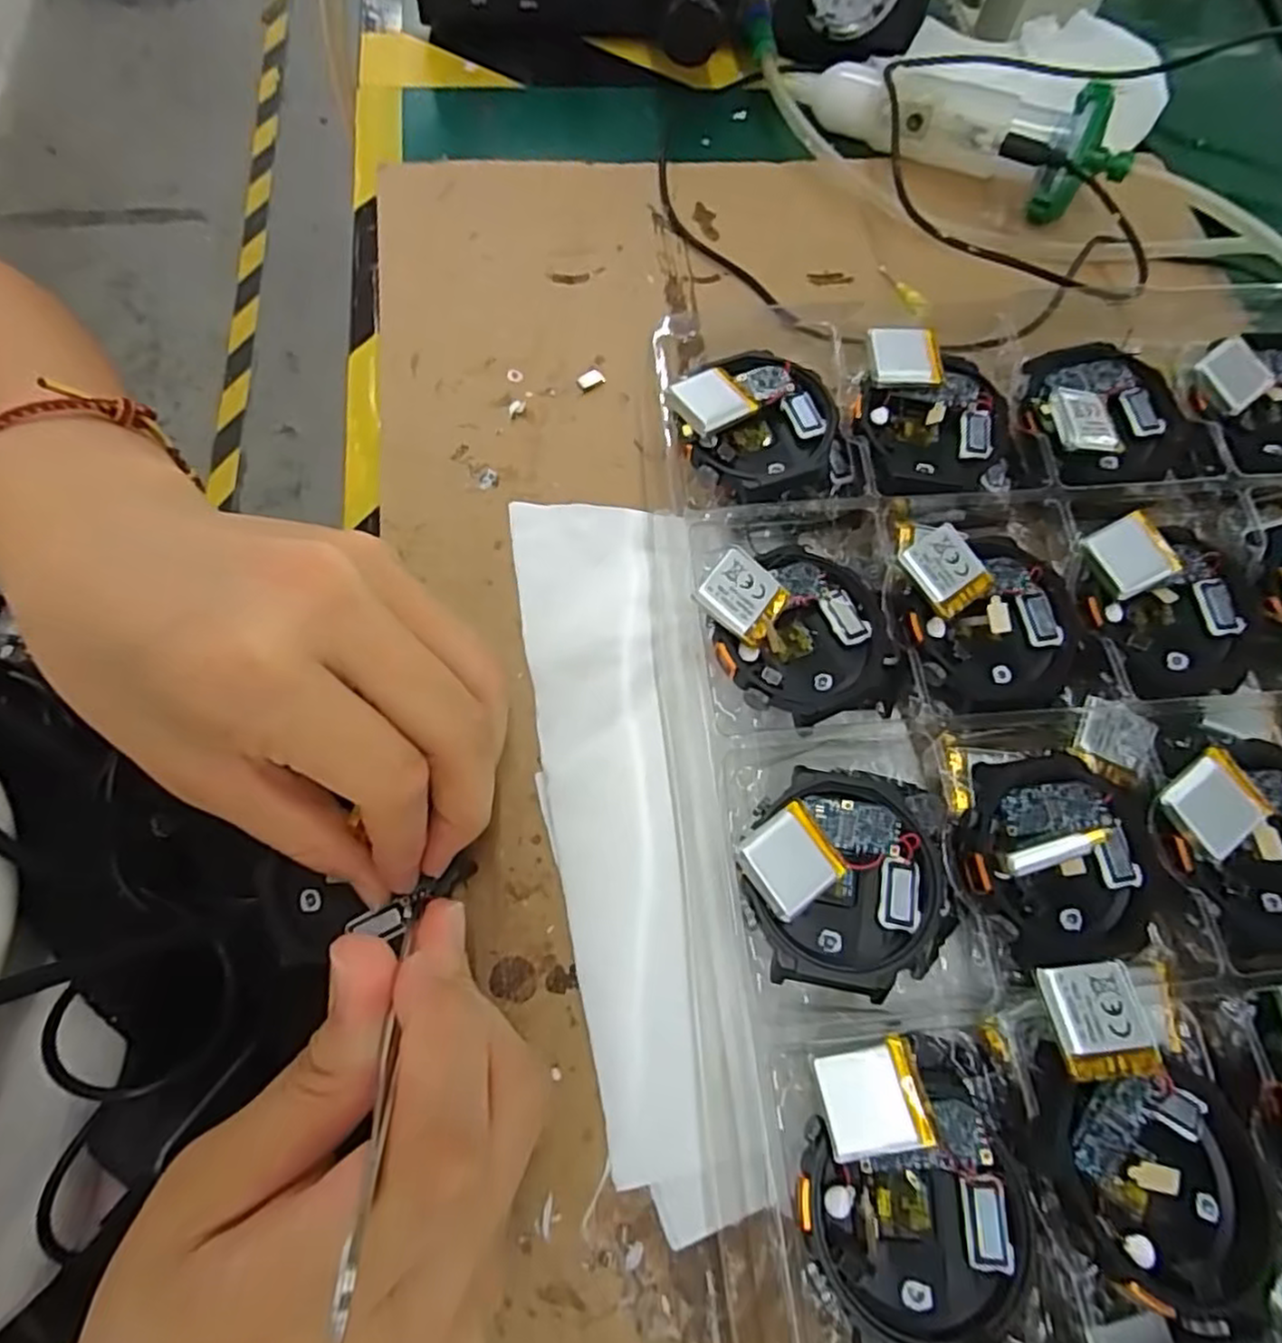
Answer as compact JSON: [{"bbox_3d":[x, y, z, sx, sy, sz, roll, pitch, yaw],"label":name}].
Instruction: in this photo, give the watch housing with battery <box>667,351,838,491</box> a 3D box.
[{"bbox_3d":[0.037,-0.079,0.229,0.047,0.015,0.046,-34,87,-21],"label":"watch housing with battery"}]

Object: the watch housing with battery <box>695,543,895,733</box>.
[{"bbox_3d":[0.046,-0.012,0.209,0.051,0.012,0.053,5,74,-17],"label":"watch housing with battery"}]

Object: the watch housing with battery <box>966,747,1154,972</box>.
[{"bbox_3d":[0.110,0.046,0.181,0.049,0.032,0.051,1,69,-3],"label":"watch housing with battery"}]

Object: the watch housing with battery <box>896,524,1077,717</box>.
[{"bbox_3d":[0.103,-0.016,0.212,0.051,0.019,0.051,1,69,-3],"label":"watch housing with battery"}]

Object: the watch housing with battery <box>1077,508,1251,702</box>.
[{"bbox_3d":[0.160,-0.019,0.215,0.050,0.017,0.052,1,69,-3],"label":"watch housing with battery"}]

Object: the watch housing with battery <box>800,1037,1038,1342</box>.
[{"bbox_3d":[0.059,0.113,0.157,0.046,0.013,0.055,-6,77,-3],"label":"watch housing with battery"}]

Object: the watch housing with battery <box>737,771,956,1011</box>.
[{"bbox_3d":[0.051,0.052,0.181,0.055,0.012,0.051,14,73,-9],"label":"watch housing with battery"}]

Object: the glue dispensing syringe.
[{"bbox_3d":[0.131,-0.239,0.311,0.150,0.029,0.037,23,70,6],"label":"glue dispensing syringe"}]

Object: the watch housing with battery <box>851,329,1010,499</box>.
[{"bbox_3d":[0.095,-0.085,0.239,0.049,0.021,0.052,1,69,-3],"label":"watch housing with battery"}]

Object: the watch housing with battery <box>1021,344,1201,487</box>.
[{"bbox_3d":[0.155,-0.087,0.236,0.056,0.016,0.051,1,69,-3],"label":"watch housing with battery"}]

